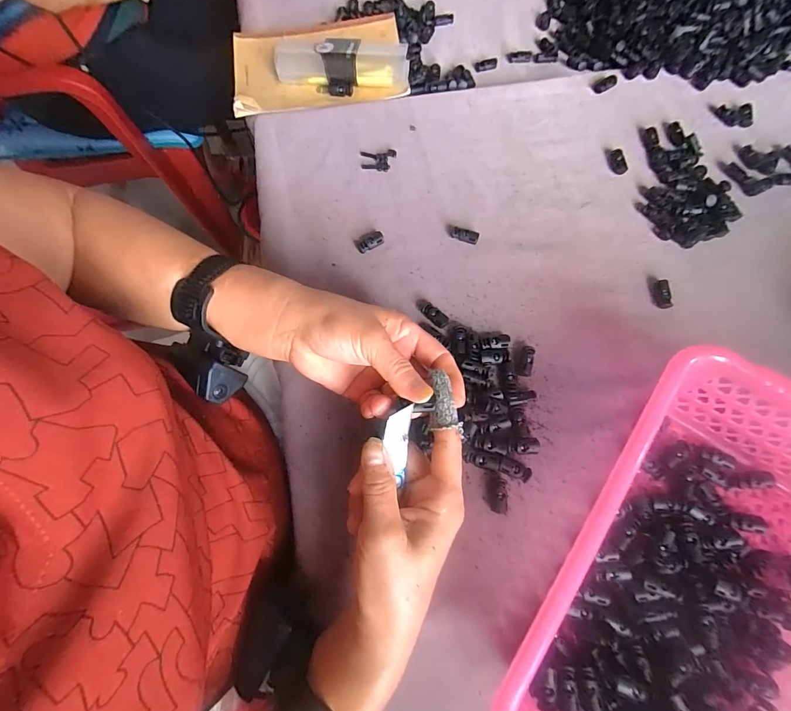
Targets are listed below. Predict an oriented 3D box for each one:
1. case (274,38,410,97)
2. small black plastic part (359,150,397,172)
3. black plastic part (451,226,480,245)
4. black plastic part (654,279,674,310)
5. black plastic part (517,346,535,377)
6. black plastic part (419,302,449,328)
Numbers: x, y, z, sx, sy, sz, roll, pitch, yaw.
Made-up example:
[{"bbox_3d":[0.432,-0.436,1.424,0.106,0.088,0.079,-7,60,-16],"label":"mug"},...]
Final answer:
[{"bbox_3d":[-0.063,-0.344,0.456,0.155,0.036,0.049,9,72,2],"label":"case"},{"bbox_3d":[-0.018,-0.216,0.427,0.039,0.004,0.026,-3,71,-2],"label":"small black plastic part"},{"bbox_3d":[0.070,-0.123,0.395,0.028,0.006,0.013,19,72,5],"label":"black plastic part"},{"bbox_3d":[0.261,-0.060,0.378,0.011,0.009,0.029,4,71,0],"label":"black plastic part"},{"bbox_3d":[0.119,0.005,0.355,0.013,0.009,0.028,15,72,4],"label":"black plastic part"},{"bbox_3d":[0.036,-0.040,0.370,0.034,0.008,0.012,42,76,12],"label":"black plastic part"}]

